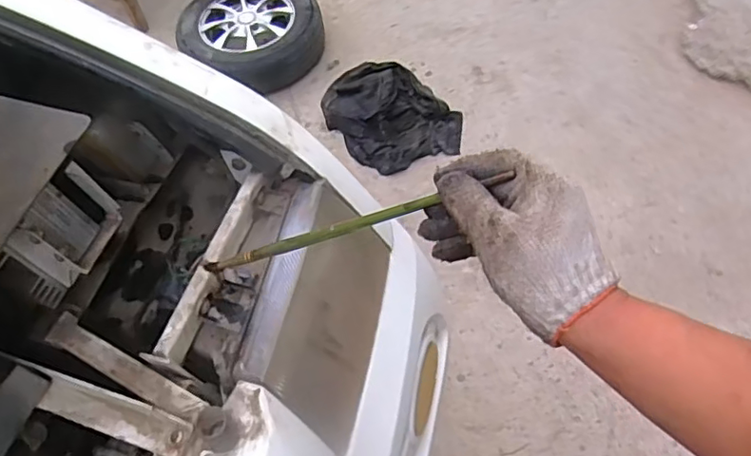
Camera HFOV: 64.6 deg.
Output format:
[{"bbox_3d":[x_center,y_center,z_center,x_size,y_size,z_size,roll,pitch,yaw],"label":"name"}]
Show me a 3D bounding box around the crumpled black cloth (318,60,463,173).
[{"bbox_3d":[0.044,-0.371,1.859,0.366,0.072,0.454,-24,56,-13],"label":"crumpled black cloth"}]

